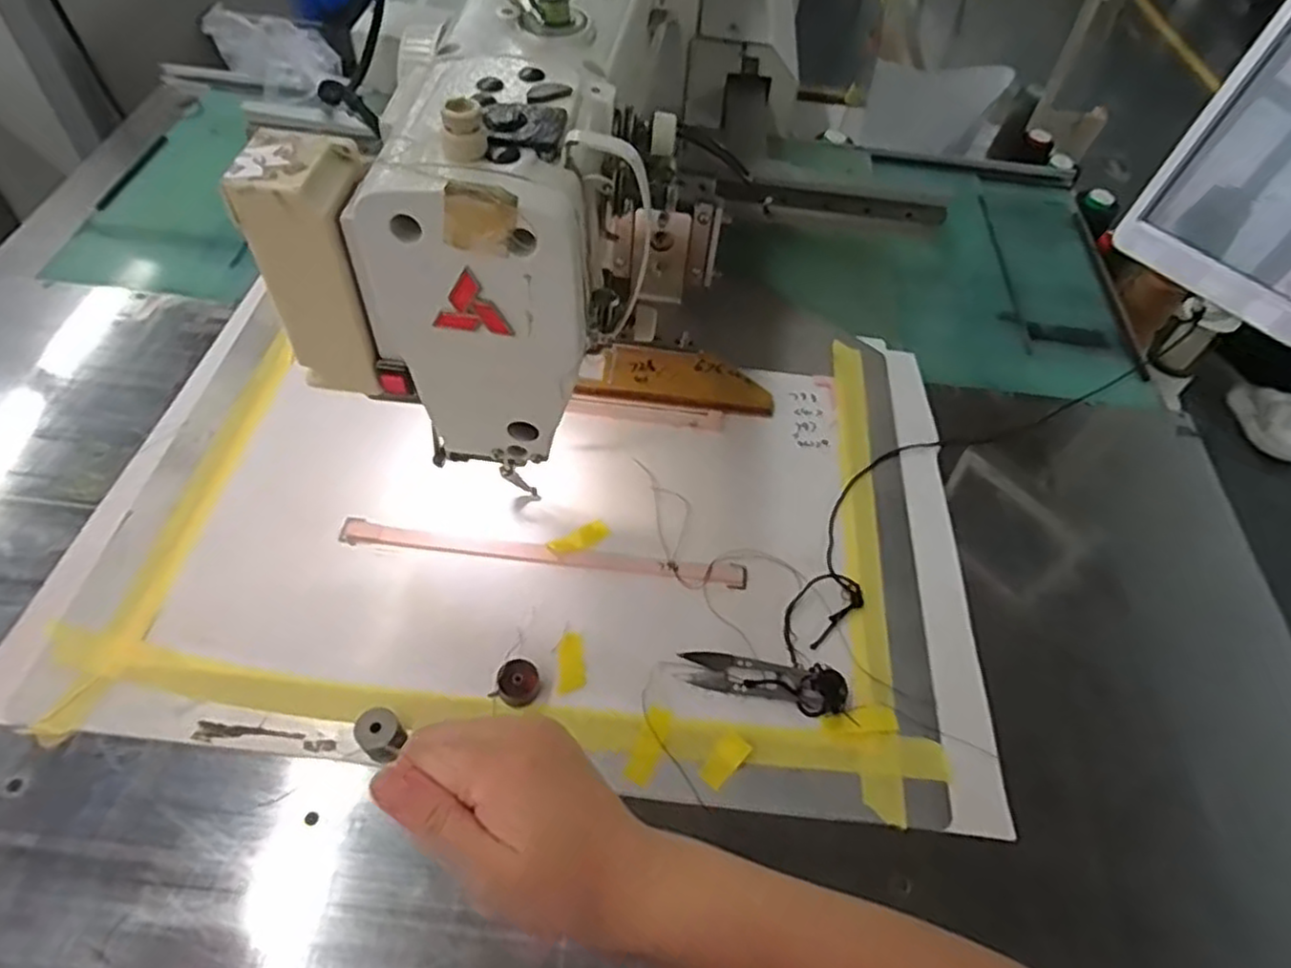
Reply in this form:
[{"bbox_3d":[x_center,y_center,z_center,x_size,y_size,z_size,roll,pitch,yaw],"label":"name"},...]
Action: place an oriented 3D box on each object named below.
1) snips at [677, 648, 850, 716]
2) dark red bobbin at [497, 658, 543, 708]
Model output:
[{"bbox_3d":[0.073,0.117,0.447,0.100,0.023,0.026,13,53,6],"label":"snips"},{"bbox_3d":[-0.075,0.120,0.436,0.025,0.016,0.025,2,52,-3],"label":"dark red bobbin"}]

